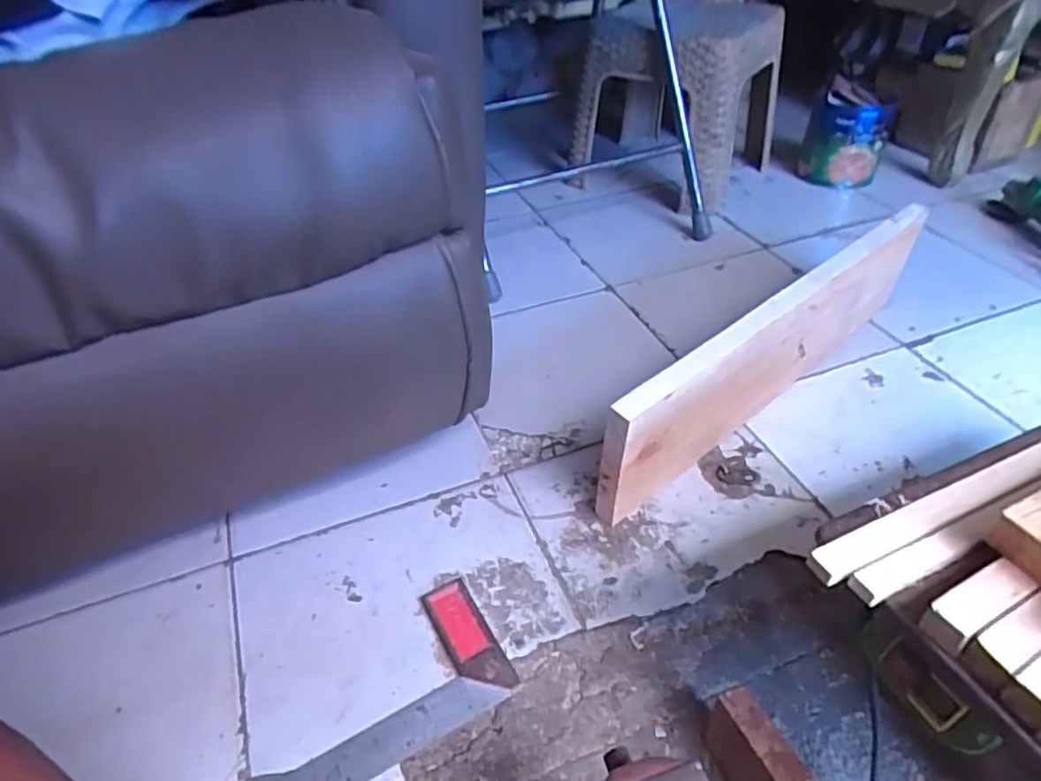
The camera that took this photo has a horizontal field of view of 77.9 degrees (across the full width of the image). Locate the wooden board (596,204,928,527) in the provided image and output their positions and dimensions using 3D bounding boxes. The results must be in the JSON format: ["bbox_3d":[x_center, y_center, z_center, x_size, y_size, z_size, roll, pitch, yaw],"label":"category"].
[{"bbox_3d":[0.312,-0.049,0.769,0.586,0.161,0.032,-30,49,-28],"label":"wooden board"}]

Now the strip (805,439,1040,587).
[{"bbox_3d":[0.316,0.053,0.418,0.323,0.009,0.022,-19,44,-18],"label":"strip"}]

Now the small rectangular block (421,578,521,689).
[{"bbox_3d":[-0.048,0.222,0.581,0.043,0.011,0.116,-22,45,-21],"label":"small rectangular block"}]

